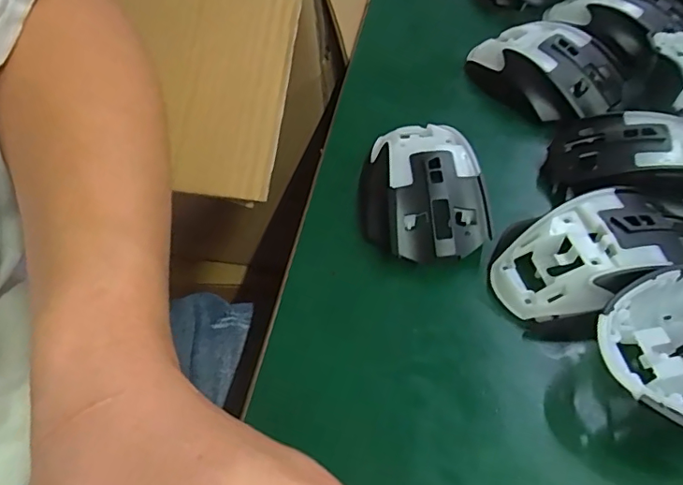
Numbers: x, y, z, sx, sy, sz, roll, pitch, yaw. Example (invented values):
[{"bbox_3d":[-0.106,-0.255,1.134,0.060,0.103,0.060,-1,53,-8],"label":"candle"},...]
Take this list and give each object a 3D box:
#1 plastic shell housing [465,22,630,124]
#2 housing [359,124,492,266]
[{"bbox_3d":[0.148,-0.127,0.384,0.068,0.039,0.109,-37,60,-23],"label":"plastic shell housing"},{"bbox_3d":[0.049,-0.029,0.315,0.073,0.035,0.090,-8,53,-4],"label":"housing"}]

